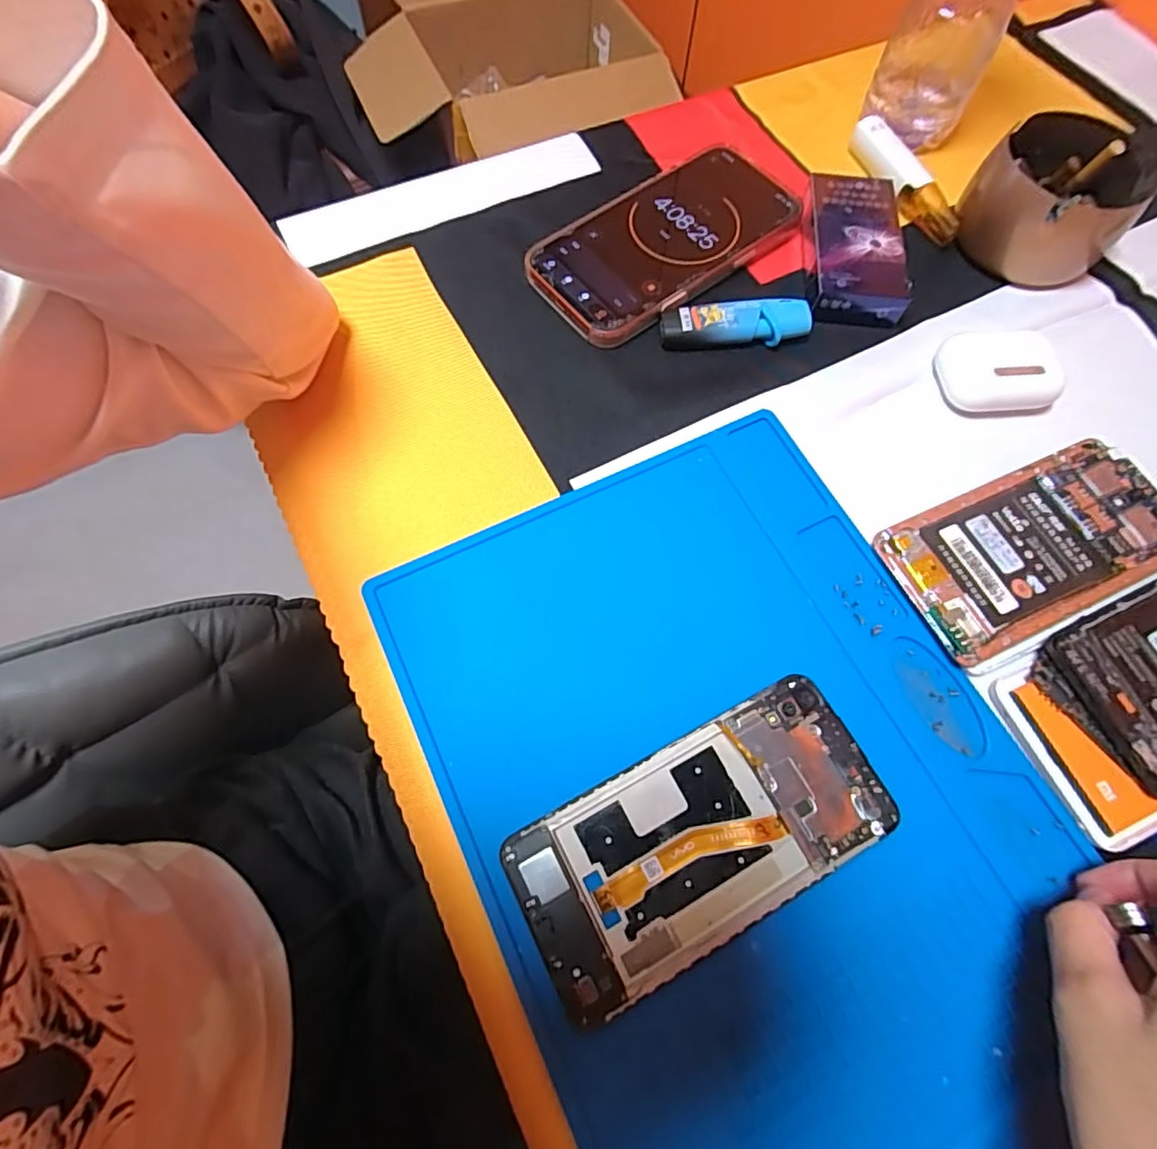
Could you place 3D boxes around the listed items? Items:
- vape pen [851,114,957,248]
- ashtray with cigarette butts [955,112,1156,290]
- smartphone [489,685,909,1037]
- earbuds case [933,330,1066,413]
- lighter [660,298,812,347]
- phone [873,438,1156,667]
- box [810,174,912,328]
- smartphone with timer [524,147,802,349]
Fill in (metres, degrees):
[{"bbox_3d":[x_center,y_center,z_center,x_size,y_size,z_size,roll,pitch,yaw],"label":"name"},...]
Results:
[{"bbox_3d":[0.212,-0.255,0.366,0.022,0.021,0.102,-19,70,-8],"label":"vape pen"},{"bbox_3d":[0.280,-0.220,0.340,0.087,0.049,0.084,0,69,-1],"label":"ashtray with cigarette butts"},{"bbox_3d":[0.050,0.105,0.229,0.149,0.009,0.071,-25,71,-10],"label":"smartphone"},{"bbox_3d":[0.225,-0.108,0.309,0.053,0.025,0.042,-4,69,-3],"label":"earbuds case"},{"bbox_3d":[0.089,-0.142,0.322,0.083,0.016,0.022,-2,69,-1],"label":"lighter"},{"bbox_3d":[0.218,-0.014,0.275,0.139,0.014,0.068,-23,71,-9],"label":"phone"},{"bbox_3d":[0.163,-0.194,0.339,0.050,0.023,0.096,6,69,2],"label":"box"},{"bbox_3d":[0.052,-0.202,0.345,0.164,0.014,0.083,-38,74,-14],"label":"smartphone with timer"}]

